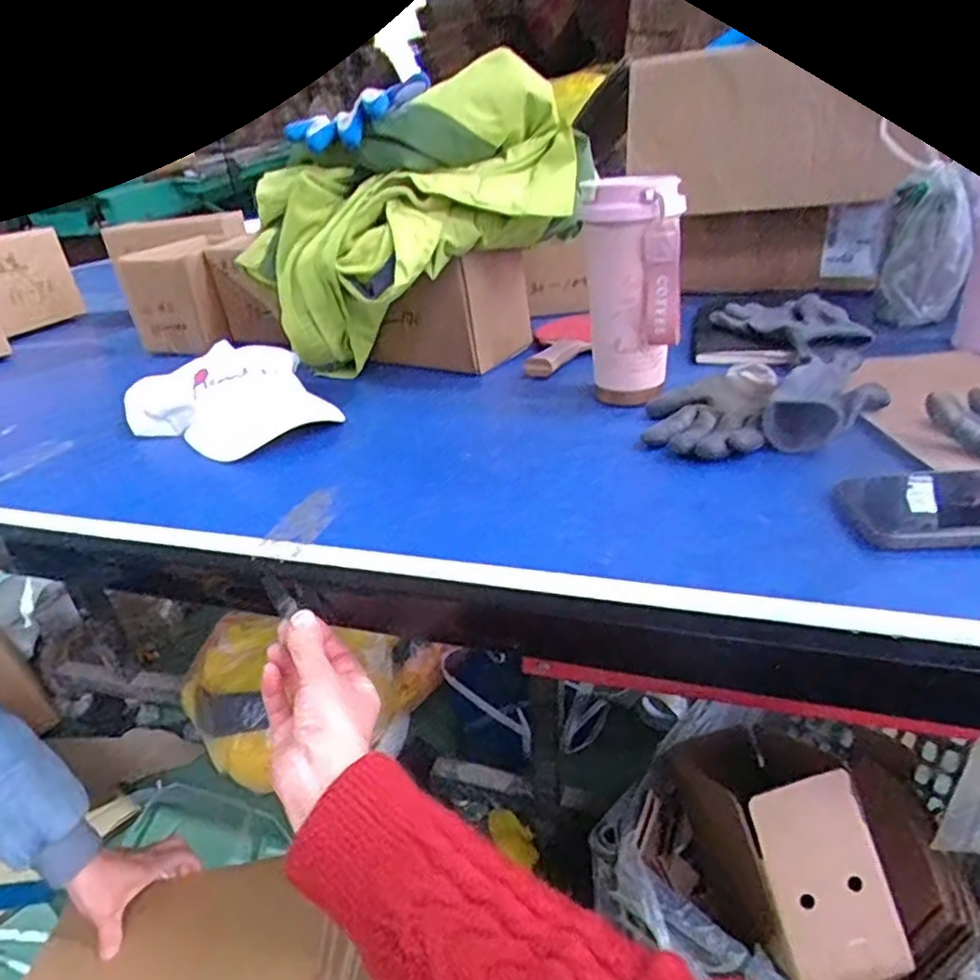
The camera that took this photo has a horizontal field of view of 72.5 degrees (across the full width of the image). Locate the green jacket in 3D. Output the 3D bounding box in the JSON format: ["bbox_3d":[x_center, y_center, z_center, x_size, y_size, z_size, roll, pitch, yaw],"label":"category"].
[{"bbox_3d":[-0.089,-0.268,0.670,0.362,0.189,0.136,-28,23,17],"label":"green jacket"}]

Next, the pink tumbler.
[{"bbox_3d":[0.124,-0.171,0.588,0.080,0.186,0.075,1,29,13],"label":"pink tumbler"}]

